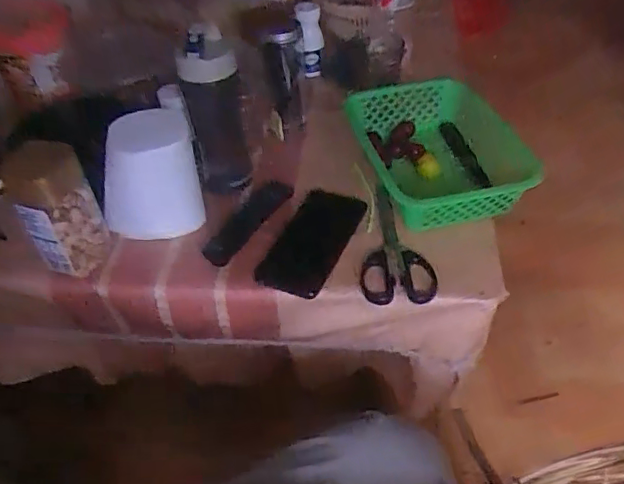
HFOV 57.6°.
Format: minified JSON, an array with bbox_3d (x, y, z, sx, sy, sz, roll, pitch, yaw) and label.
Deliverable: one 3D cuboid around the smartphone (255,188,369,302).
[{"bbox_3d":[-0.001,-0.002,0.663,0.081,0.012,0.163,16,48,19],"label":"smartphone"}]

